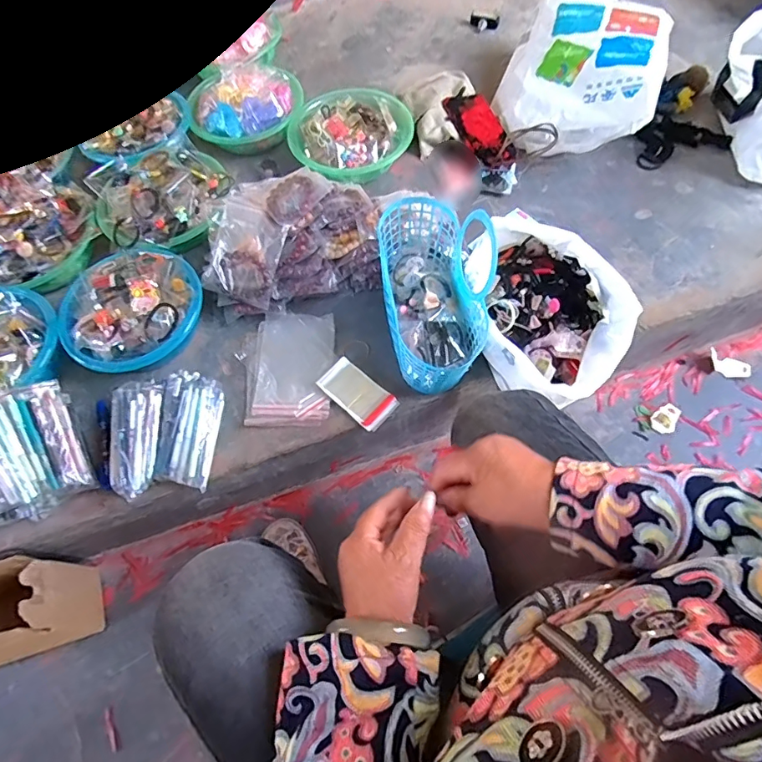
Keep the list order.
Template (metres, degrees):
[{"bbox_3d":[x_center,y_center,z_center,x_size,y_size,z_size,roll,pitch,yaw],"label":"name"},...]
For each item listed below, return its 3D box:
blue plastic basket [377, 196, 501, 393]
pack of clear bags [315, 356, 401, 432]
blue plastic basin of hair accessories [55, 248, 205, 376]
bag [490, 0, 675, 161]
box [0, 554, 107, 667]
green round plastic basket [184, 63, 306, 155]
[{"bbox_3d":[0.084,-0.132,0.726,0.160,0.144,0.271,-6,64,1],"label":"blue plastic basket"},{"bbox_3d":[-0.036,0.018,0.743,0.123,0.014,0.068,40,72,20],"label":"pack of clear bags"},{"bbox_3d":[-0.401,-0.113,0.779,0.189,0.074,0.213,33,70,18],"label":"blue plastic basin of hair accessories"},{"bbox_3d":[0.383,-0.596,0.932,0.282,0.130,0.329,17,66,12],"label":"bag"},{"bbox_3d":[-0.577,0.355,0.725,0.211,0.169,0.118,-18,64,-5],"label":"box"},{"bbox_3d":[-0.272,-0.557,0.982,0.230,0.091,0.195,-14,64,-4],"label":"green round plastic basket"}]

